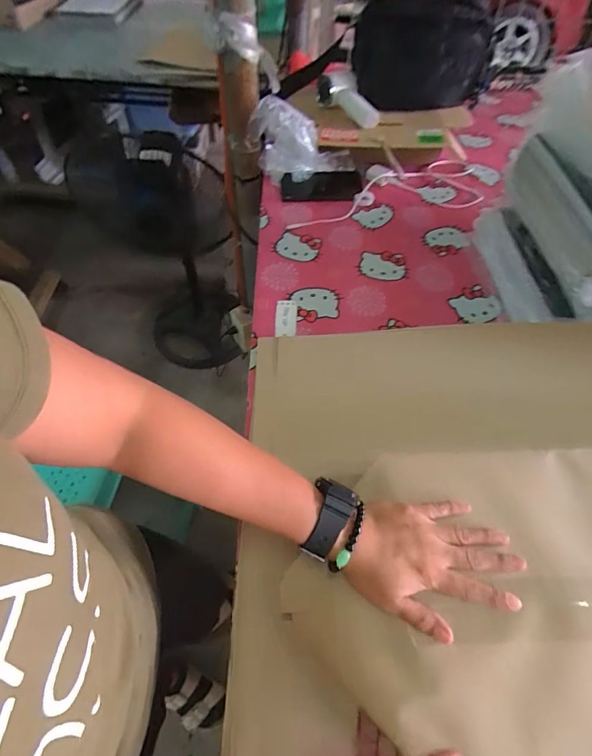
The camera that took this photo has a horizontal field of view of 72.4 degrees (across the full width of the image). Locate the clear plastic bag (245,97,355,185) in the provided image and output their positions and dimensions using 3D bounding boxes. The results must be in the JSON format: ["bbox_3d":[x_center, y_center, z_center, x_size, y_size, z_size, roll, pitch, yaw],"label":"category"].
[{"bbox_3d":[0.012,-0.452,0.776,0.209,0.128,0.053,-5,56,-3],"label":"clear plastic bag"}]

